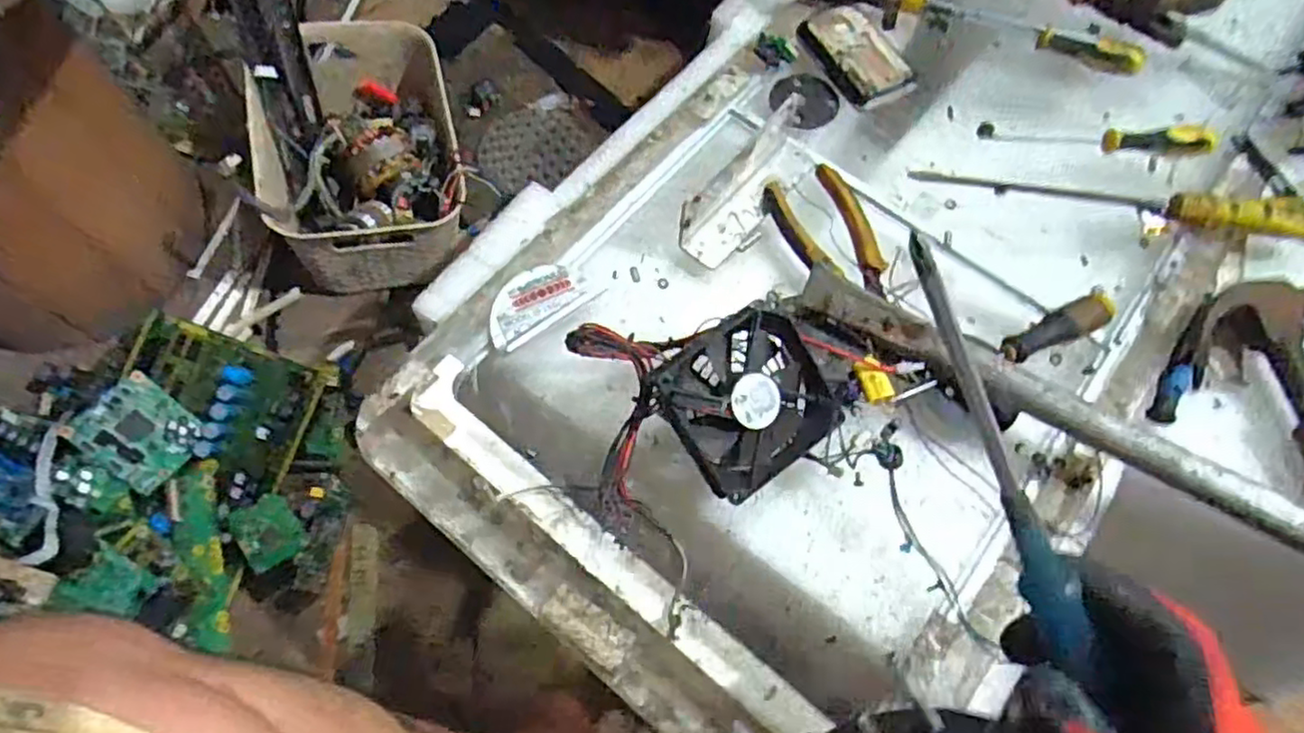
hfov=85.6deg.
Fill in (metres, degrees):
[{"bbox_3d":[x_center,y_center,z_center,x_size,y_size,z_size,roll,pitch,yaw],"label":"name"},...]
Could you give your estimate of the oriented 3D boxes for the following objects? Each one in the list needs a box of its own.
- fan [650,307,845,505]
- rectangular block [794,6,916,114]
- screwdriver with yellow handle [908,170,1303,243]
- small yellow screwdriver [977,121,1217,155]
[{"bbox_3d":[0.059,0.023,0.431,0.100,0.026,0.100,-33,102,-20],"label":"fan"},{"bbox_3d":[0.166,-0.255,0.578,0.051,0.025,0.098,-26,69,-11],"label":"rectangular block"},{"bbox_3d":[0.349,-0.125,0.522,0.290,0.032,0.028,10,67,5],"label":"screwdriver with yellow handle"},{"bbox_3d":[0.347,-0.179,0.550,0.173,0.025,0.015,5,66,2],"label":"small yellow screwdriver"}]

